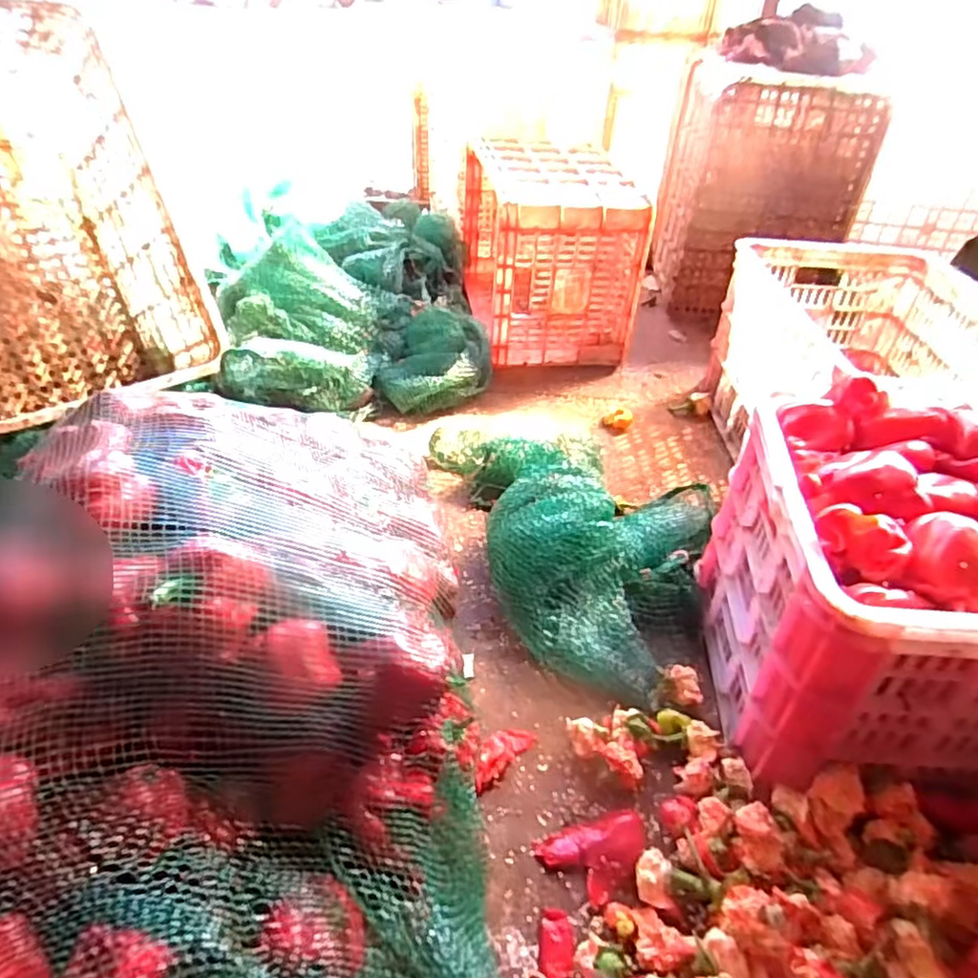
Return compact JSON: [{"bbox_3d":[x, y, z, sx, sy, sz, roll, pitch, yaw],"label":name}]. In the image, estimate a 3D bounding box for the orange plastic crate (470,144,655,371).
[{"bbox_3d":[0.131,-0.504,1.392,0.302,0.311,0.446,-3,40,-9],"label":"orange plastic crate"}]

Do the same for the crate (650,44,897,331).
[{"bbox_3d":[0.631,-0.718,1.572,0.364,0.489,0.366,3,40,-2],"label":"crate"}]

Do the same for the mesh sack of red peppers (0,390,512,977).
[{"bbox_3d":[-0.244,0.175,0.572,0.474,0.235,0.667,-9,42,-16],"label":"mesh sack of red peppers"}]

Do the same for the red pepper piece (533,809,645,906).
[{"bbox_3d":[0.102,0.341,0.601,0.101,0.023,0.065,-8,41,-15],"label":"red pepper piece"}]

